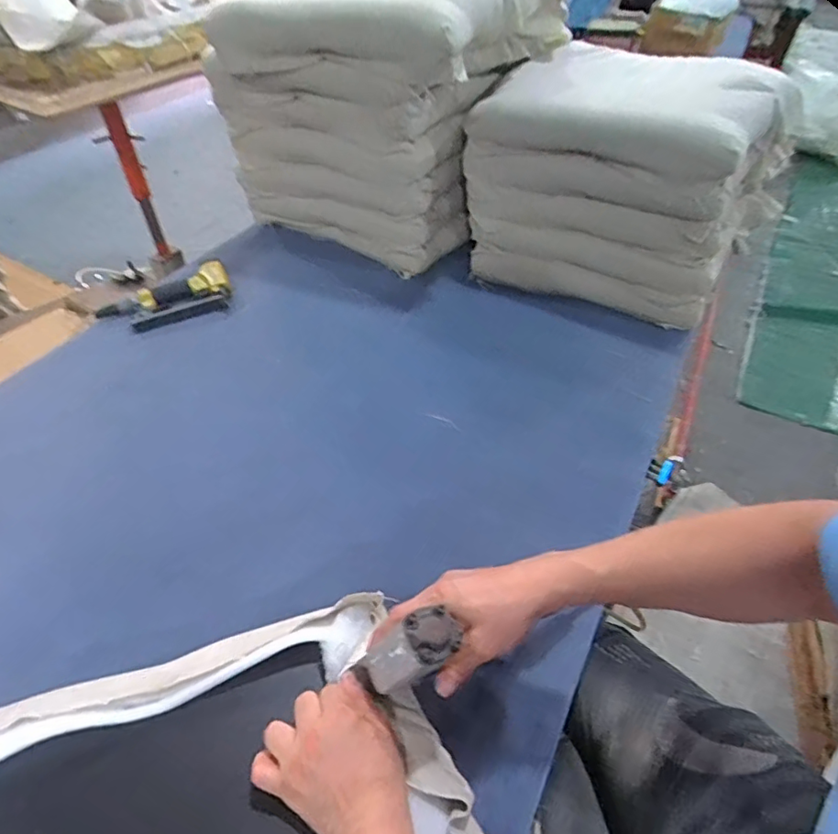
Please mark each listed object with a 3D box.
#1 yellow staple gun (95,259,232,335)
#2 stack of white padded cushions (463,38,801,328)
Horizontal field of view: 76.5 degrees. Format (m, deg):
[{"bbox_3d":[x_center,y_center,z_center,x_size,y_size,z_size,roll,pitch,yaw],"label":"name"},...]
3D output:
[{"bbox_3d":[-0.496,-0.234,1.047,0.243,0.044,0.120,-22,51,-20],"label":"yellow staple gun"},{"bbox_3d":[0.408,-0.464,1.039,0.531,0.346,0.415,22,51,18],"label":"stack of white padded cushions"}]

